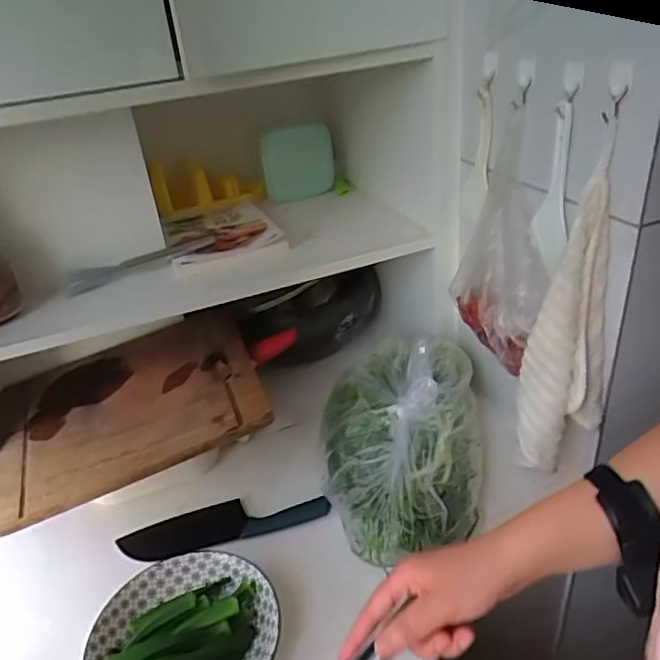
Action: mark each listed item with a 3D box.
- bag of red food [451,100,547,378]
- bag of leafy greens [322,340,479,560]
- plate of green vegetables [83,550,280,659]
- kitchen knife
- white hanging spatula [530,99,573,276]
[{"bbox_3d":[0.230,-0.113,0.776,0.077,0.303,0.157,-8,31,-4],"label":"bag of red food"},{"bbox_3d":[0.095,0.126,0.806,0.213,0.119,0.369,-2,31,6],"label":"bag of leafy greens"},{"bbox_3d":[-0.155,0.328,0.628,0.193,0.045,0.179,-5,31,3],"label":"plate of green vegetables"},{"bbox_3d":[-0.141,0.257,0.788,0.272,0.011,0.070,-12,31,-9],"label":"kitchen knife"},{"bbox_3d":[0.260,-0.164,0.677,0.026,0.182,0.040,-11,31,-8],"label":"white hanging spatula"}]

